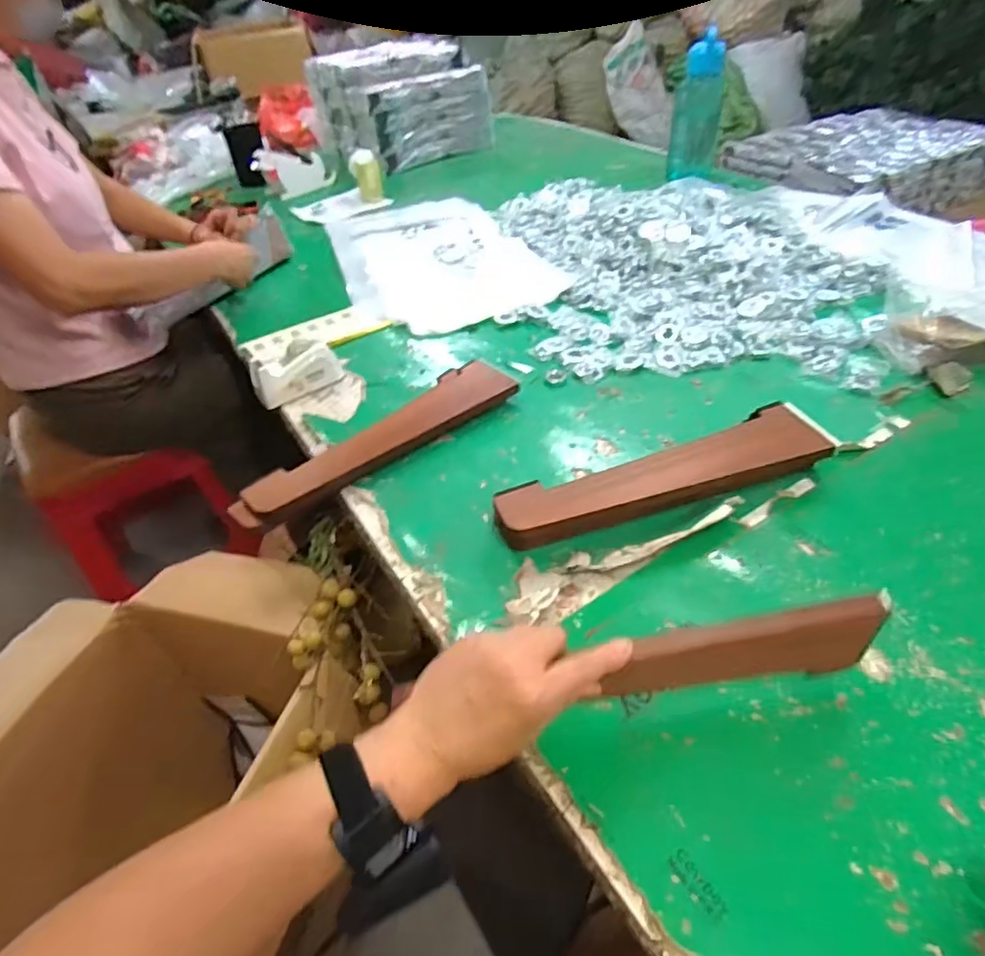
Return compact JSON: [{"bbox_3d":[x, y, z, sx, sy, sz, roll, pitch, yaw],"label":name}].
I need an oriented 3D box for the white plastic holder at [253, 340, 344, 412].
[{"bbox_3d":[-0.271,-0.151,0.806,0.120,0.053,0.056,-29,48,-22],"label":"white plastic holder"}]

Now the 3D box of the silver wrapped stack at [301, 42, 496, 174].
[{"bbox_3d":[-0.250,-1.038,1.615,0.404,0.242,0.340,-23,46,-19],"label":"silver wrapped stack"}]

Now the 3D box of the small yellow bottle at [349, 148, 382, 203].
[{"bbox_3d":[-0.296,-0.707,1.374,0.067,0.109,0.059,-11,43,-6],"label":"small yellow bottle"}]

